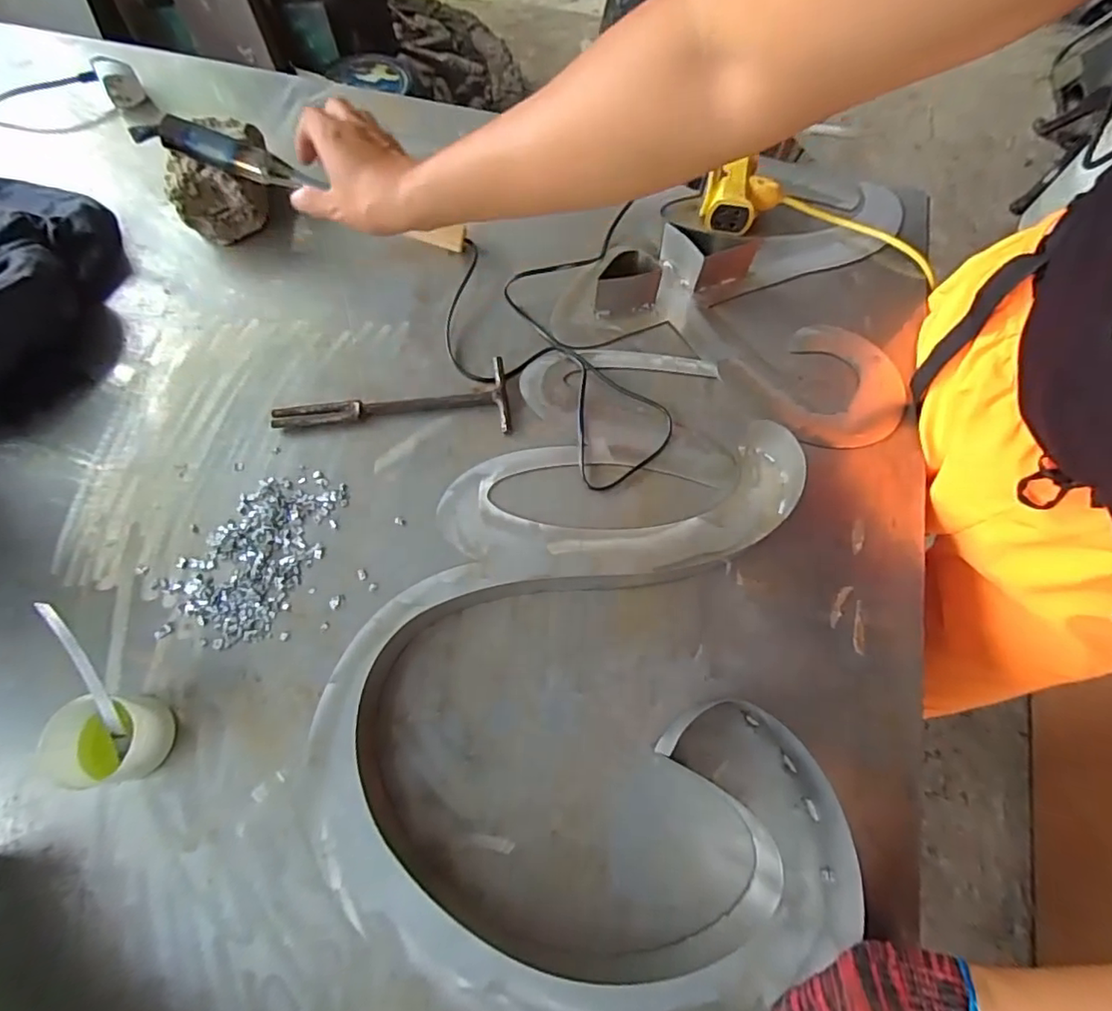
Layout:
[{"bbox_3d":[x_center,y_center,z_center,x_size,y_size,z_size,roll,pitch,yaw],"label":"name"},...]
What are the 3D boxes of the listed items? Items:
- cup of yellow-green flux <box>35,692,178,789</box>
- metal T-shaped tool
[{"bbox_3d":[-0.335,0.178,0.440,0.062,0.061,0.062,0,70,0],"label":"cup of yellow-green flux"},{"bbox_3d":[-0.158,-0.094,0.560,0.222,0.012,0.071,-7,70,-3],"label":"metal T-shaped tool"}]

